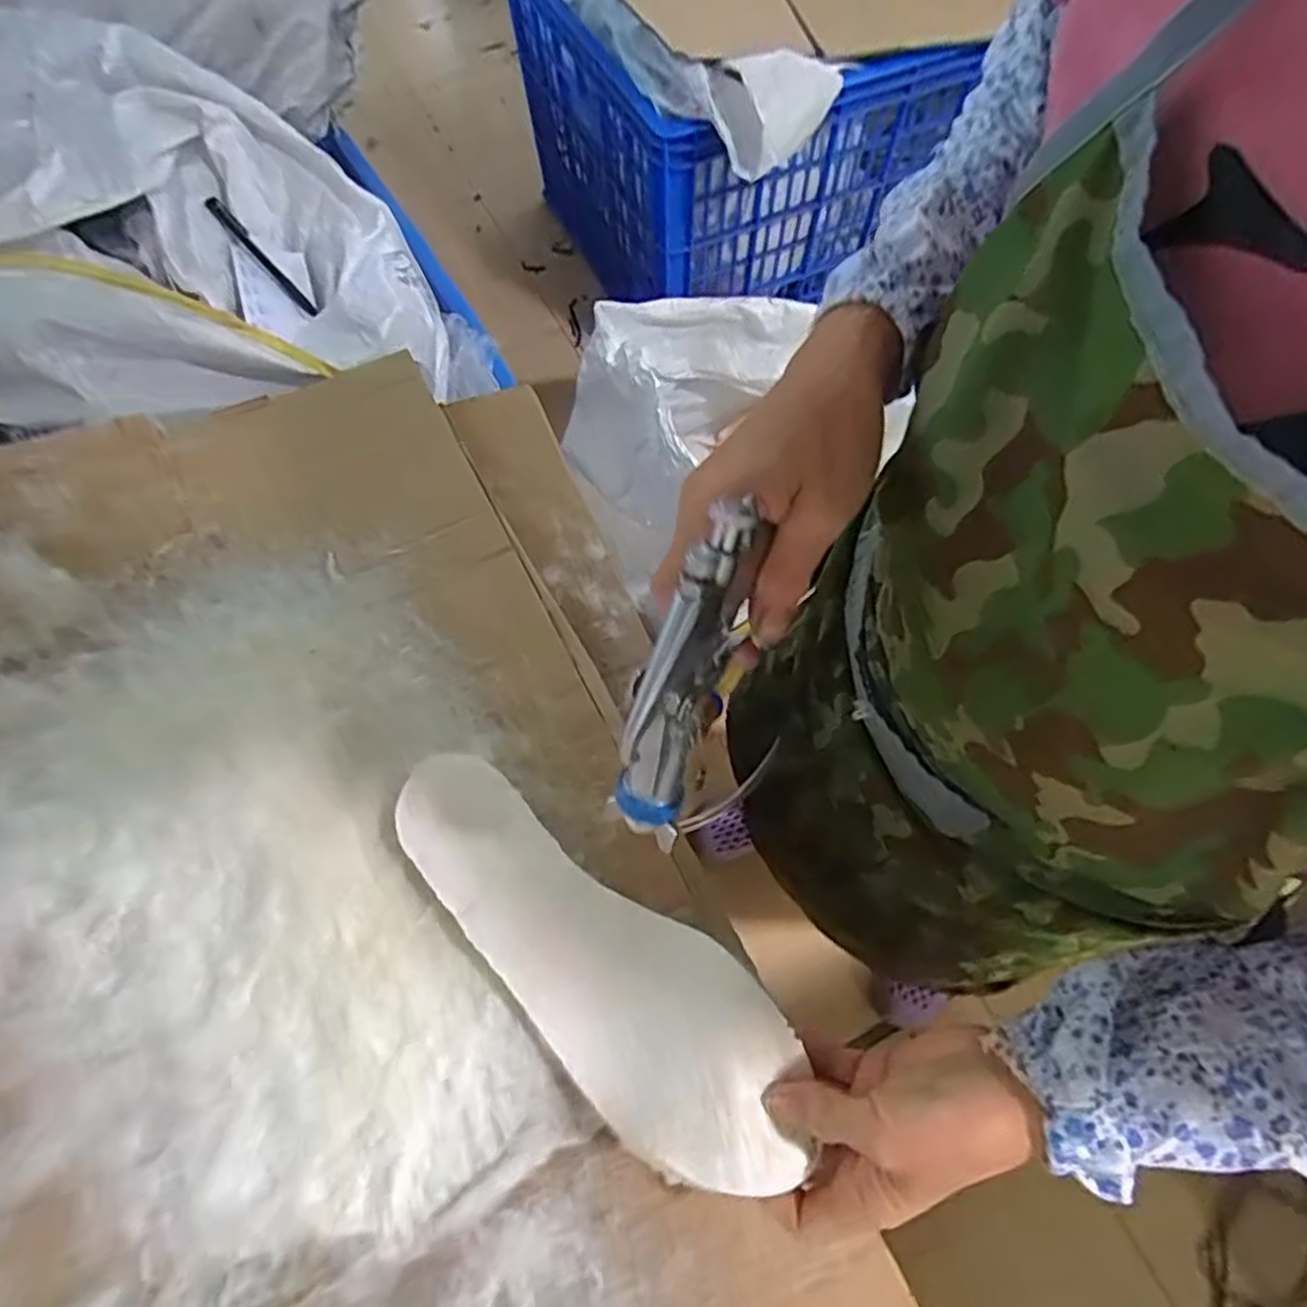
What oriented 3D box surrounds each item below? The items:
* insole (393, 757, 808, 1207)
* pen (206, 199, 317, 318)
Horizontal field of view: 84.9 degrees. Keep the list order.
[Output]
[{"bbox_3d":[-0.036,0.151,0.370,0.255,0.027,0.090,39,73,19],"label":"insole"},{"bbox_3d":[-0.375,-0.379,0.685,0.016,0.016,0.134,-45,101,-16],"label":"pen"}]

